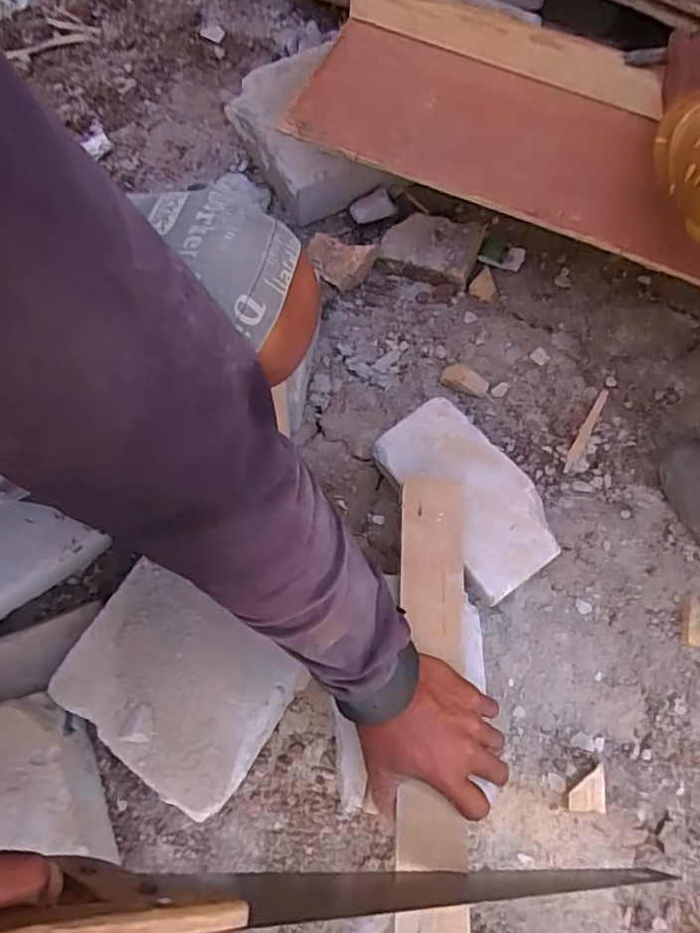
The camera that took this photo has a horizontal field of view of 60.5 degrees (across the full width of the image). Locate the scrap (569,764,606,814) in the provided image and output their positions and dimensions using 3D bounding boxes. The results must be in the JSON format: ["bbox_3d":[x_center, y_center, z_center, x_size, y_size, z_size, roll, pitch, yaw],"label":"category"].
[{"bbox_3d":[0.218,0.296,0.553,0.031,0.020,0.042,12,69,8],"label":"scrap"}]

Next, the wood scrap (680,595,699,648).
[{"bbox_3d":[0.346,0.157,0.610,0.017,0.011,0.050,7,69,5],"label":"wood scrap"}]

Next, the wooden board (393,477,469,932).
[{"bbox_3d":[0.065,0.228,0.476,0.055,0.020,0.450,2,70,4],"label":"wooden board"}]

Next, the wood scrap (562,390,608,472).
[{"bbox_3d":[0.275,-0.041,0.702,0.013,0.005,0.121,28,72,13],"label":"wood scrap"}]

